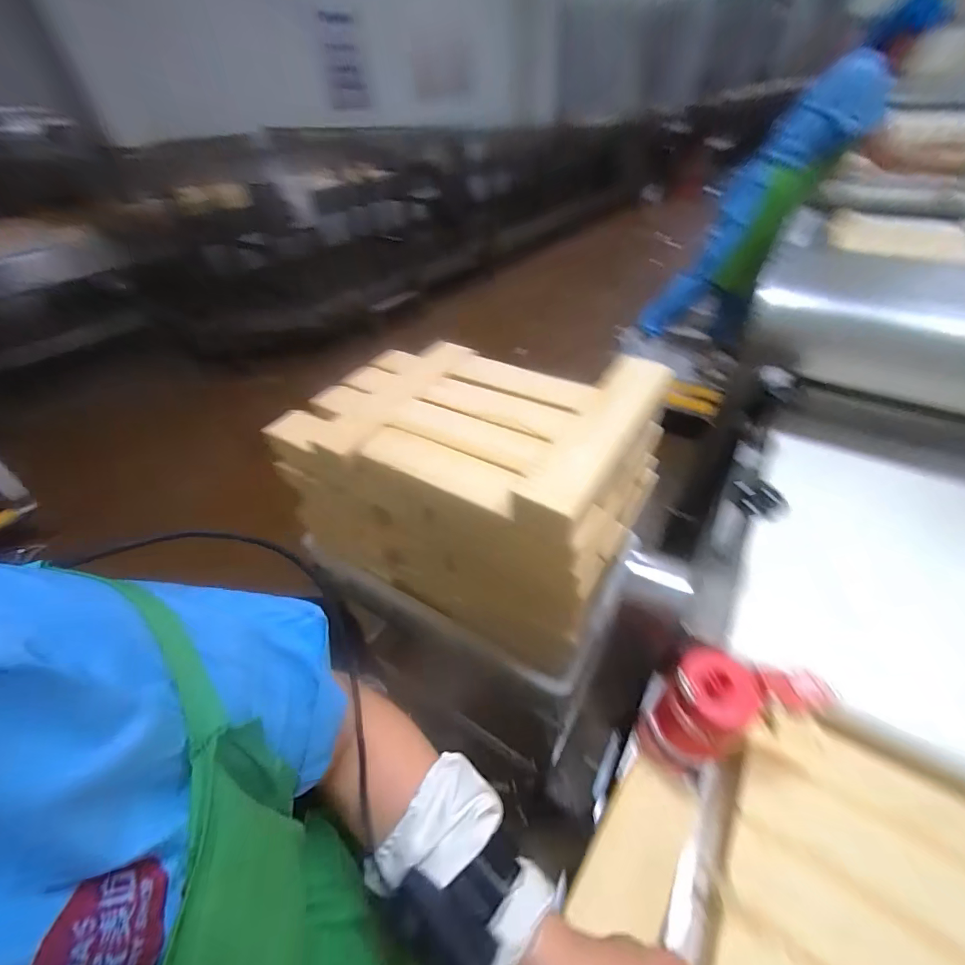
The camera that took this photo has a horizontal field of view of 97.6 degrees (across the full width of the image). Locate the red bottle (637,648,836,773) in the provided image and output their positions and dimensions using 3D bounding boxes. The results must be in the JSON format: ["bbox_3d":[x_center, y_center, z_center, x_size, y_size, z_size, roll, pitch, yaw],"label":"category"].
[{"bbox_3d":[0.260,0.244,0.453,0.154,0.155,0.074,-12,45,-8],"label":"red bottle"}]

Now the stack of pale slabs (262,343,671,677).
[{"bbox_3d":[-0.035,-0.009,0.785,0.589,0.383,0.339,20,49,23],"label":"stack of pale slabs"}]

